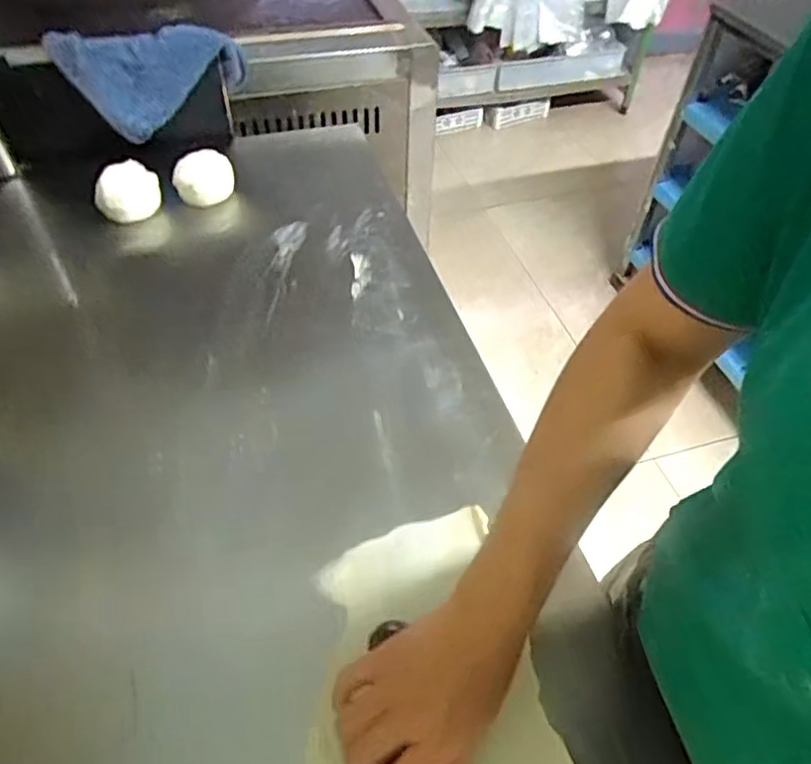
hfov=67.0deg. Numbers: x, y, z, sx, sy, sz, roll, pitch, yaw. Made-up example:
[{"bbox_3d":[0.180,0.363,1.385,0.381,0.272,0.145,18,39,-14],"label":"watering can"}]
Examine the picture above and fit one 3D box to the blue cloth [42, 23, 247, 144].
[{"bbox_3d":[-0.352,-0.436,0.879,0.255,0.117,0.087,-17,52,-16],"label":"blue cloth"}]

